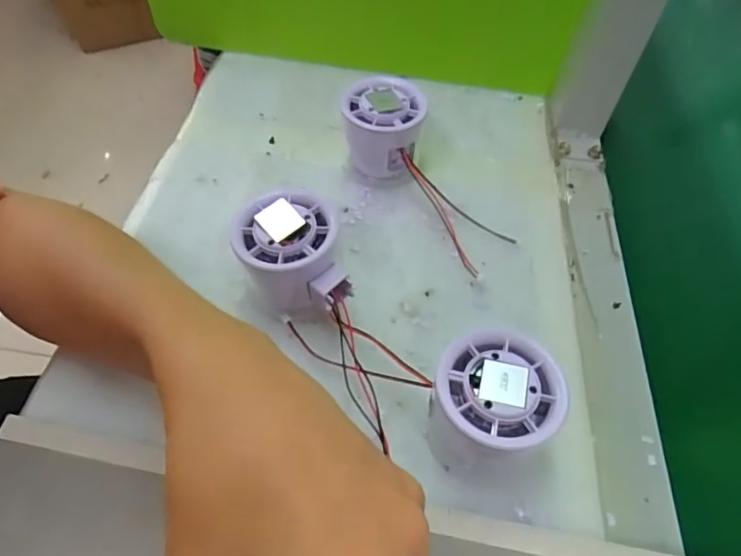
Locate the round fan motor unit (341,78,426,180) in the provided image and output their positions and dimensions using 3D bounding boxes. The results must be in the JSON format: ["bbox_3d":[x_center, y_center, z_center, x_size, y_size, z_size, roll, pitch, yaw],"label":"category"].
[{"bbox_3d":[0.008,-0.100,0.373,0.052,0.057,0.054,2,53,-3],"label":"round fan motor unit"}]

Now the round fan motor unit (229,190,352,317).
[{"bbox_3d":[-0.045,-0.007,0.301,0.057,0.057,0.065,-12,55,-13],"label":"round fan motor unit"}]

